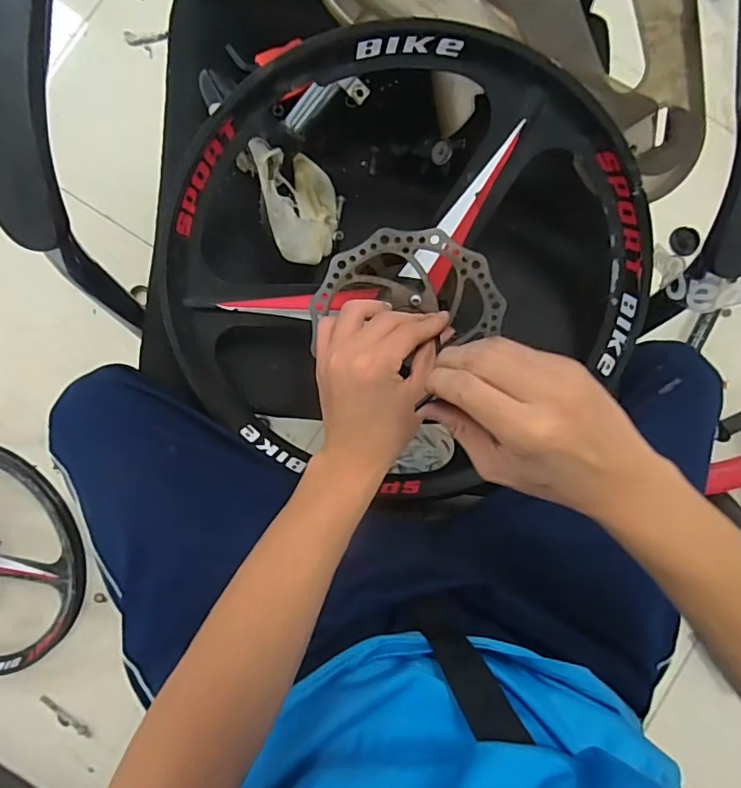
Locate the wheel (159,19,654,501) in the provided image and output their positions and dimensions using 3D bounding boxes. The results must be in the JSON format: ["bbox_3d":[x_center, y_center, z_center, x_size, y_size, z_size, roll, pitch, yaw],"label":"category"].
[{"bbox_3d":[0.021,-0.078,0.430,0.399,0.057,0.377,0,116,0],"label":"wheel"}]

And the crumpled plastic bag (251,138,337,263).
[{"bbox_3d":[-0.069,-0.177,0.481,0.036,0.114,0.106,-18,108,26],"label":"crumpled plastic bag"}]

